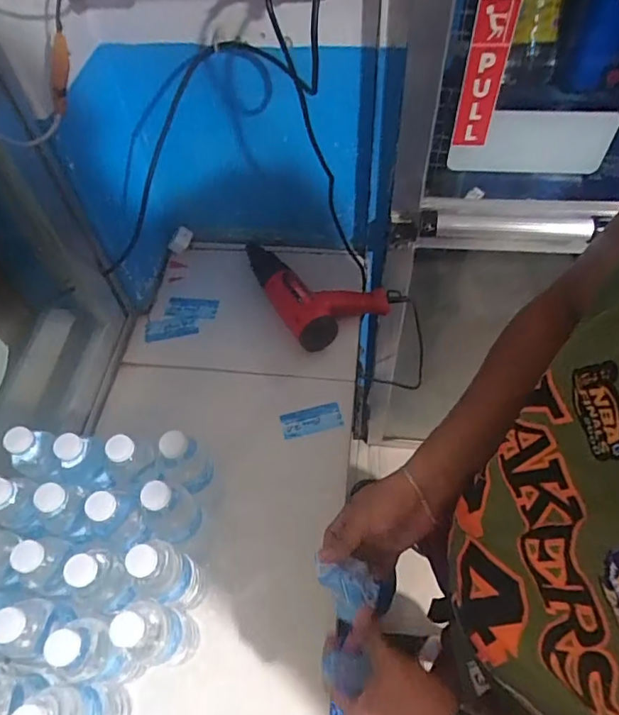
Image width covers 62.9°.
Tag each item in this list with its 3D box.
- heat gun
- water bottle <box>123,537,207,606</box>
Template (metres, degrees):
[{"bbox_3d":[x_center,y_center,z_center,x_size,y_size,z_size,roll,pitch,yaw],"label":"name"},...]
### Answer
[{"bbox_3d":[0.024,-0.153,0.963,0.230,0.074,0.252,-1,57,2],"label":"heat gun"},{"bbox_3d":[-0.164,0.258,0.609,0.052,0.199,0.070,9,58,8],"label":"water bottle"}]

